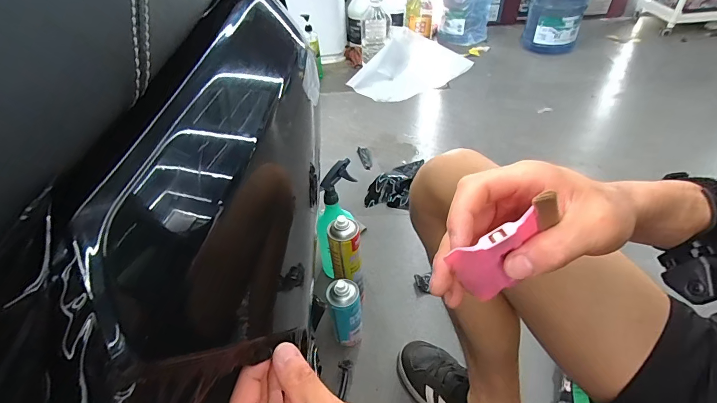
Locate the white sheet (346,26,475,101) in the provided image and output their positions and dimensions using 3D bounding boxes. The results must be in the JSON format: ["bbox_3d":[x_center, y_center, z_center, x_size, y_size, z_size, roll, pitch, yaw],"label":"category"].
[{"bbox_3d":[0.261,-0.681,1.807,0.369,0.155,0.600,31,53,32],"label":"white sheet"}]

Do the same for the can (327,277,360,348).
[{"bbox_3d":[-0.027,0.228,0.767,0.059,0.188,0.063,-2,42,2],"label":"can"}]

